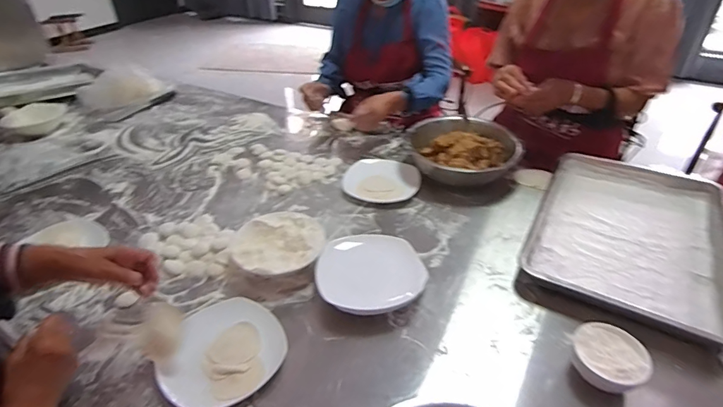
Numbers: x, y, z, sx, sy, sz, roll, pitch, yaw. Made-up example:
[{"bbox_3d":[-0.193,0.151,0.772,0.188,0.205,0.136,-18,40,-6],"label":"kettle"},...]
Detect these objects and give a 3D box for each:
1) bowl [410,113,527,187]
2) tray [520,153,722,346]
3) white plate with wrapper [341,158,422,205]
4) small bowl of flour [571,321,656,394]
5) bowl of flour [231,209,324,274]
[{"bbox_3d":[0.245,-0.128,1.041,0.230,0.078,0.245,-1,38,1],"label":"bowl"},{"bbox_3d":[0.530,0.045,0.836,0.319,0.042,0.474,19,42,25],"label":"tray"},{"bbox_3d":[0.047,-0.055,0.999,0.176,0.032,0.136,7,39,12],"label":"white plate with wrapper"},{"bbox_3d":[0.348,0.222,0.604,0.091,0.058,0.091,-1,38,1],"label":"small bowl of flour"},{"bbox_3d":[-0.152,0.083,0.796,0.163,0.056,0.155,-1,38,1],"label":"bowl of flour"}]

